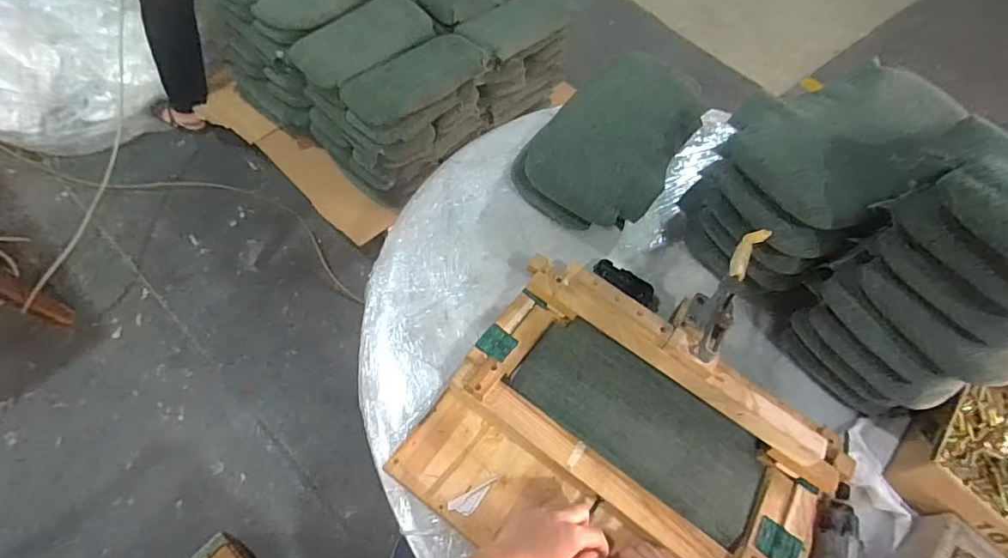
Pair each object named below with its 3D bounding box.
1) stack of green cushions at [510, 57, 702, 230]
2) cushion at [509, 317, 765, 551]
[{"bbox_3d":[0.222,-0.279,0.985,0.262,0.103,0.460,36,61,13],"label":"stack of green cushions"},{"bbox_3d":[0.193,0.201,0.714,0.363,0.029,0.151,35,61,13],"label":"cushion"}]

